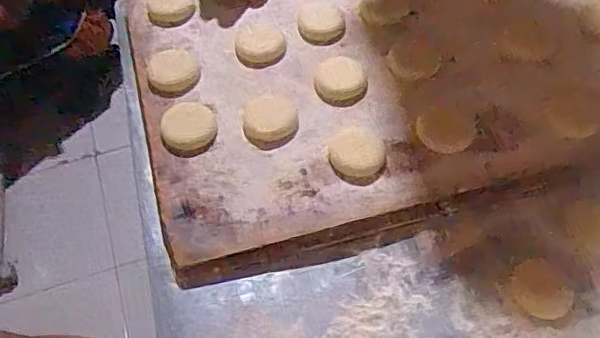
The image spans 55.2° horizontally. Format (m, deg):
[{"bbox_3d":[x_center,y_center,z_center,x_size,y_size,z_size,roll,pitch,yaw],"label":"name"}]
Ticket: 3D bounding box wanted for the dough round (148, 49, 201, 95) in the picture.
[{"bbox_3d":[-0.146,-0.112,0.669,0.061,0.016,0.057,0,57,0],"label":"dough round"}]

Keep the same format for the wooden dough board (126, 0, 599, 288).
[{"bbox_3d":[0.121,-0.137,0.689,0.608,0.024,0.405,-14,58,-10],"label":"wooden dough board"}]

